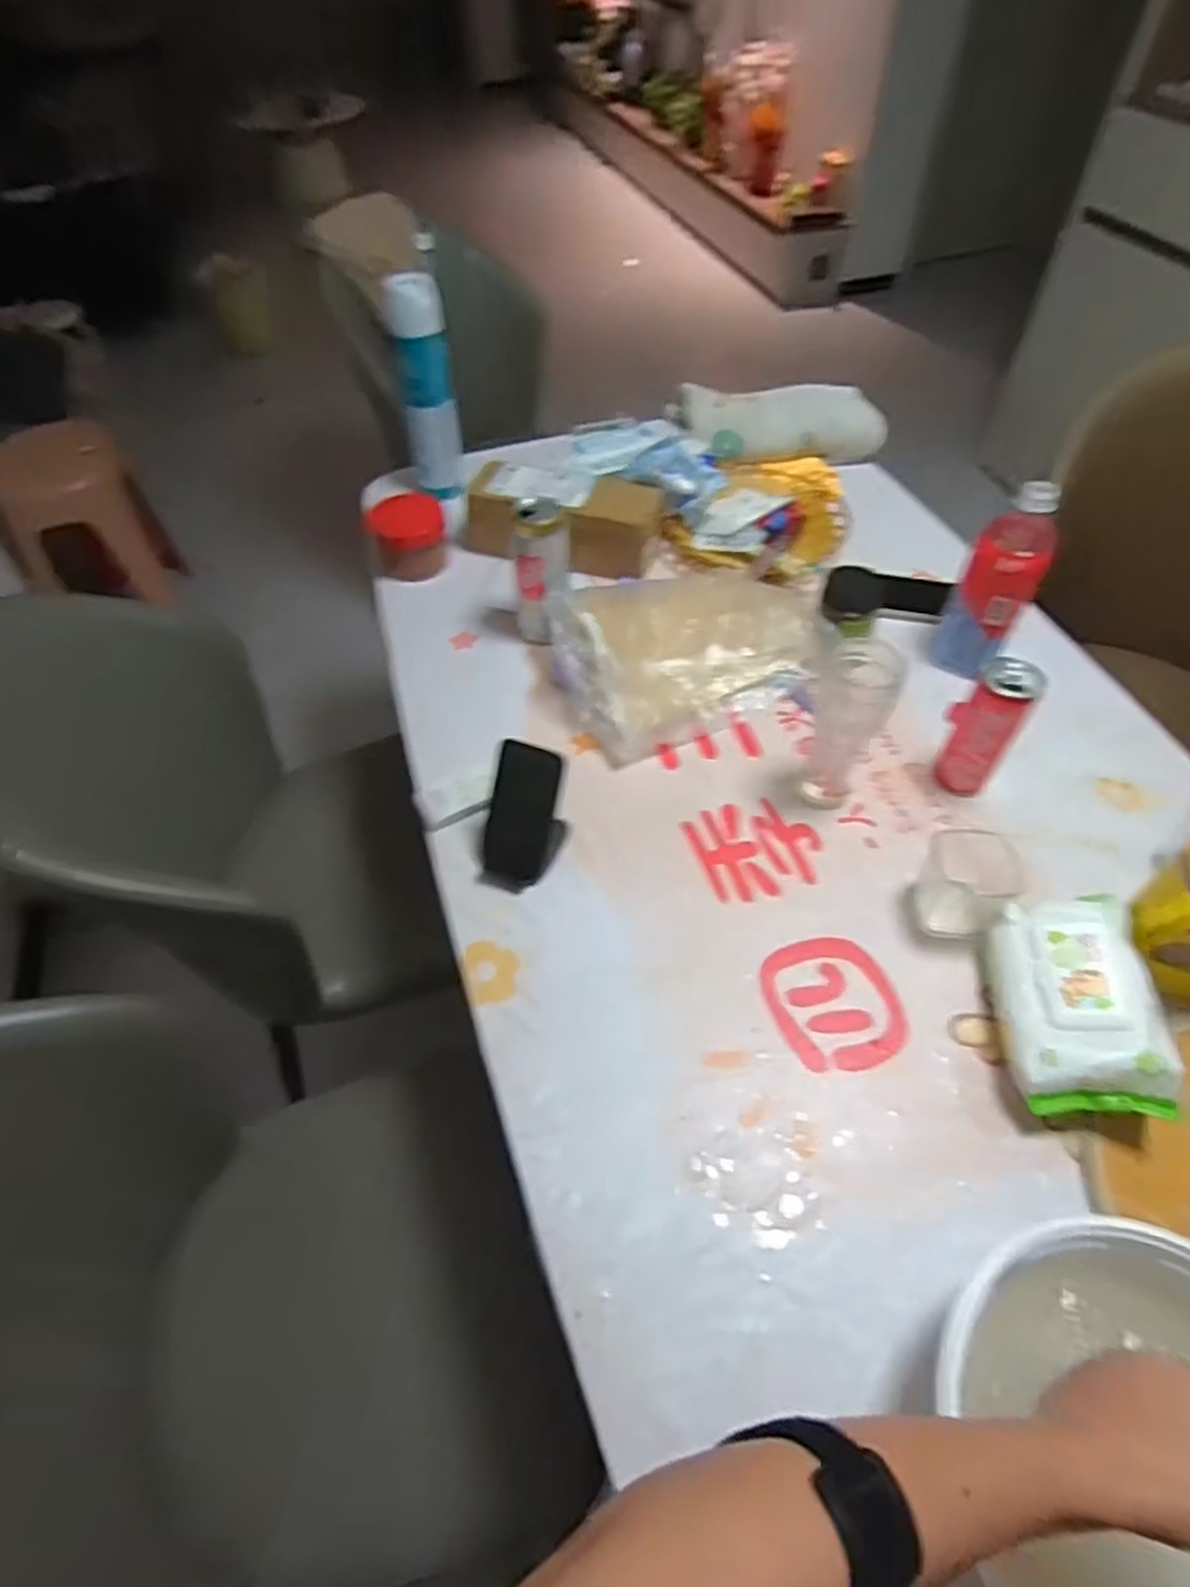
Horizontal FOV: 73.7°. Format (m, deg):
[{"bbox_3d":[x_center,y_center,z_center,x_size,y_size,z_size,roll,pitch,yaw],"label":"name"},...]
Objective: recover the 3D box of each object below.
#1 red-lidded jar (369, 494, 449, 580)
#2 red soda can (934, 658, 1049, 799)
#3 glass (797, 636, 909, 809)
[{"bbox_3d":[-0.238,-0.329,1.026,0.097,0.080,0.075,-12,53,-9],"label":"red-lidded jar"},{"bbox_3d":[0.383,-0.064,0.784,0.060,0.138,0.047,29,57,21],"label":"red soda can"},{"bbox_3d":[0.244,-0.066,0.772,0.072,0.163,0.075,16,53,12],"label":"glass"}]

